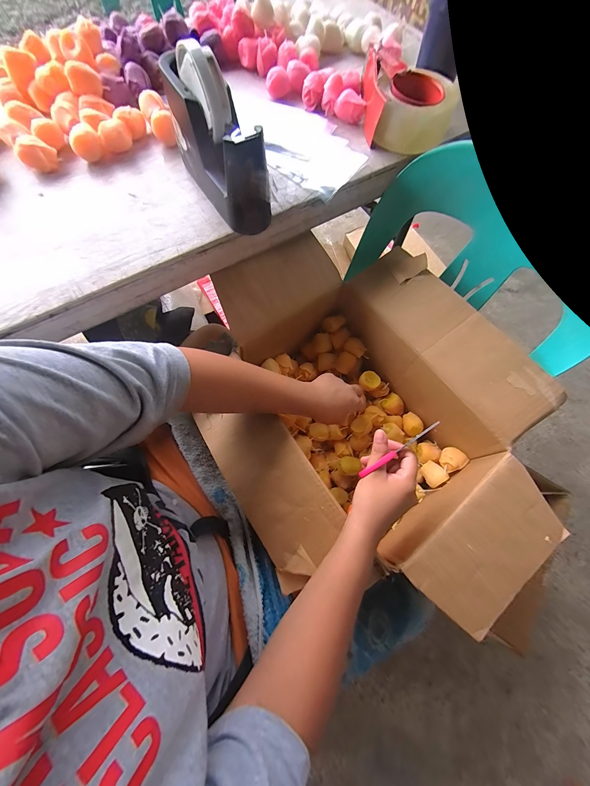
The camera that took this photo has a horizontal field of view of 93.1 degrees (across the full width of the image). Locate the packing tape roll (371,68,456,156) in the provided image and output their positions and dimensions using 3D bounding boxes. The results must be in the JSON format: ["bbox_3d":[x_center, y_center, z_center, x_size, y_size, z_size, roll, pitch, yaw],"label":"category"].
[{"bbox_3d":[0.180,-0.429,0.429,0.110,0.056,0.095,8,71,1],"label":"packing tape roll"}]

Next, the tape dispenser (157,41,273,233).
[{"bbox_3d":[-0.096,-0.302,0.335,0.061,0.122,0.177,-28,74,-11],"label":"tape dispenser"}]

